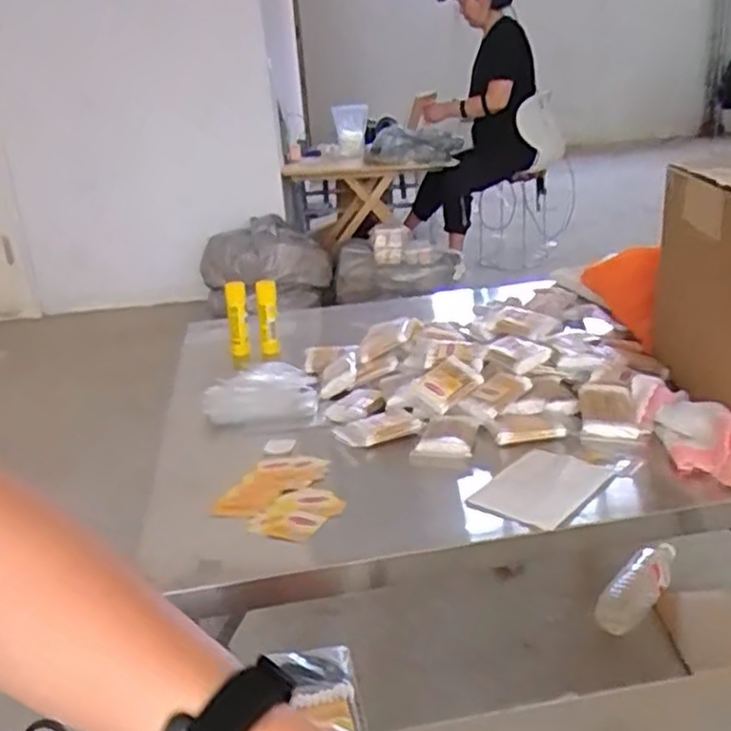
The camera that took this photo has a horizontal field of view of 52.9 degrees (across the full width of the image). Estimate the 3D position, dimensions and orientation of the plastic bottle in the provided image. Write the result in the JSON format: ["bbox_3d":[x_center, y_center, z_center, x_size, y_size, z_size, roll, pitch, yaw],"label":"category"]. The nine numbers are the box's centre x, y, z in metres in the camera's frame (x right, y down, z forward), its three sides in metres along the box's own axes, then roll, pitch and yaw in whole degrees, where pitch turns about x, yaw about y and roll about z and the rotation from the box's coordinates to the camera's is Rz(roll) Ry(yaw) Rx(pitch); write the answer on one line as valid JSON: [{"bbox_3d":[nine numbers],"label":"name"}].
[{"bbox_3d":[0.449,0.360,1.213,0.080,0.057,0.206,10,27,34],"label":"plastic bottle"}]

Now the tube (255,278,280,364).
[{"bbox_3d":[-0.146,-0.068,1.109,0.034,0.119,0.032,-8,22,-7],"label":"tube"}]

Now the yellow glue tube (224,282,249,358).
[{"bbox_3d":[-0.193,-0.069,1.113,0.033,0.111,0.032,-8,22,-7],"label":"yellow glue tube"}]

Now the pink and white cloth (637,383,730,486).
[{"bbox_3d":[0.324,0.060,0.737,0.051,0.061,0.152,-5,22,1],"label":"pink and white cloth"}]

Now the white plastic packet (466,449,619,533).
[{"bbox_3d":[0.167,0.113,0.702,0.102,0.014,0.136,12,28,37],"label":"white plastic packet"}]

